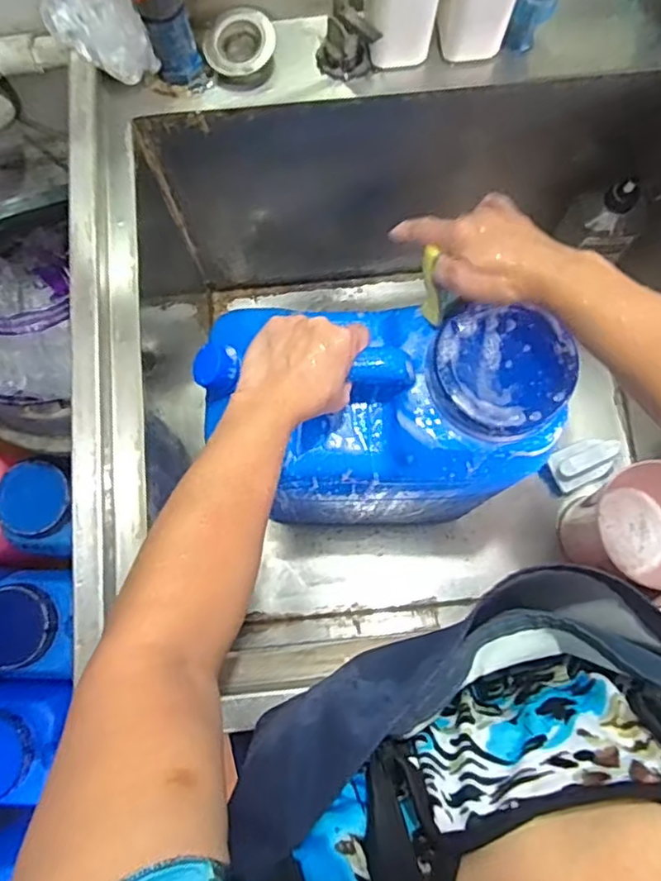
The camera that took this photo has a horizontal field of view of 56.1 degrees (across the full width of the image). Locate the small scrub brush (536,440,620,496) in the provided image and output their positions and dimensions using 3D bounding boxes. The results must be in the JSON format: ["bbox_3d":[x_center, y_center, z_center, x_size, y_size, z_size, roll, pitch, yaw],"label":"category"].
[{"bbox_3d":[0.357,0.031,0.890,0.104,0.064,0.064,-23,79,-5],"label":"small scrub brush"}]

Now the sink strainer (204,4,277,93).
[{"bbox_3d":[-0.089,-0.390,0.617,0.068,0.035,0.062,0,78,0],"label":"sink strainer"}]

